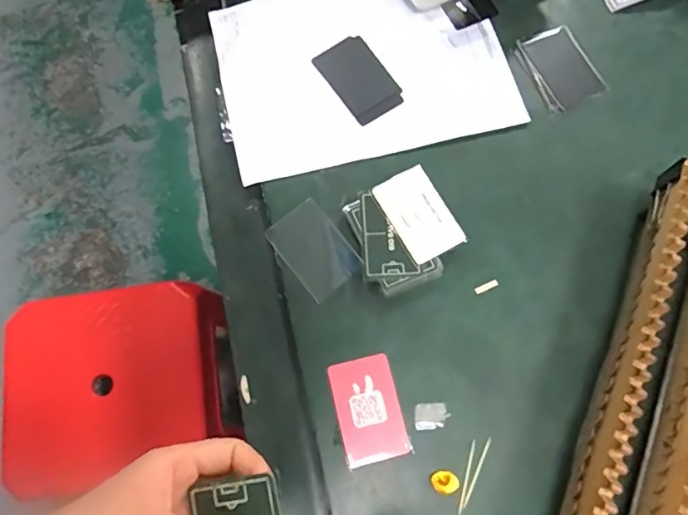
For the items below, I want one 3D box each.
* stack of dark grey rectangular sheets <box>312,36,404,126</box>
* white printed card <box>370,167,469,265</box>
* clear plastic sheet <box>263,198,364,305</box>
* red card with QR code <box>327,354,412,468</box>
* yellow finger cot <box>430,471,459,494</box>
[{"bbox_3d":[0.016,-0.187,0.548,0.059,0.009,0.095,-33,76,-9],"label":"stack of dark grey rectangular sheets"},{"bbox_3d":[0.070,-0.041,0.489,0.055,0.004,0.087,-28,76,-10],"label":"white printed card"},{"bbox_3d":[-0.028,-0.007,0.492,0.057,0.005,0.086,-40,77,4],"label":"clear plastic sheet"},{"bbox_3d":[0.020,0.132,0.455,0.055,0.004,0.086,-15,74,0],"label":"red card with QR code"},{"bbox_3d":[0.083,0.186,0.434,0.020,0.015,0.017,-35,76,-9],"label":"yellow finger cot"}]

